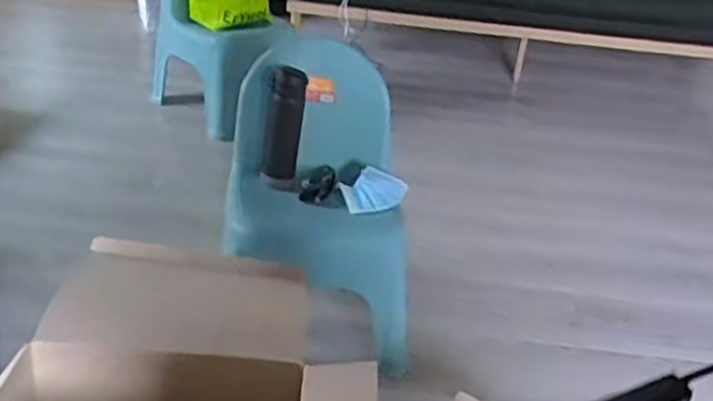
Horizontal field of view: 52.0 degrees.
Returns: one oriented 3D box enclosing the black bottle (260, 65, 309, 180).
[{"bbox_3d":[-0.151,-0.148,1.477,0.089,0.235,0.067,1,30,-8],"label":"black bottle"}]

